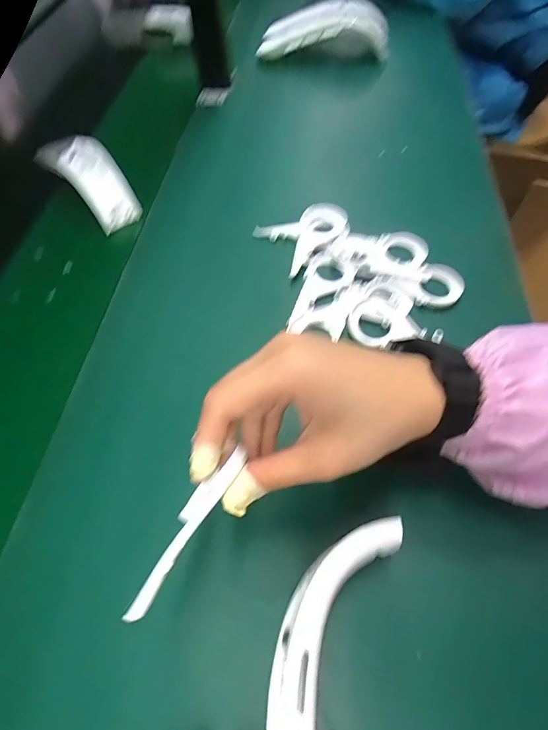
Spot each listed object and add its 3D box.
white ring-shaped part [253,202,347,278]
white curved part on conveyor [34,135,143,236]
[{"bbox_3d":[0.029,-0.142,0.433,0.092,0.017,0.080,-35,62,-20],"label":"white ring-shaped part"},{"bbox_3d":[-0.210,-0.218,0.472,0.144,0.036,0.064,44,67,11],"label":"white curved part on conveyor"}]

